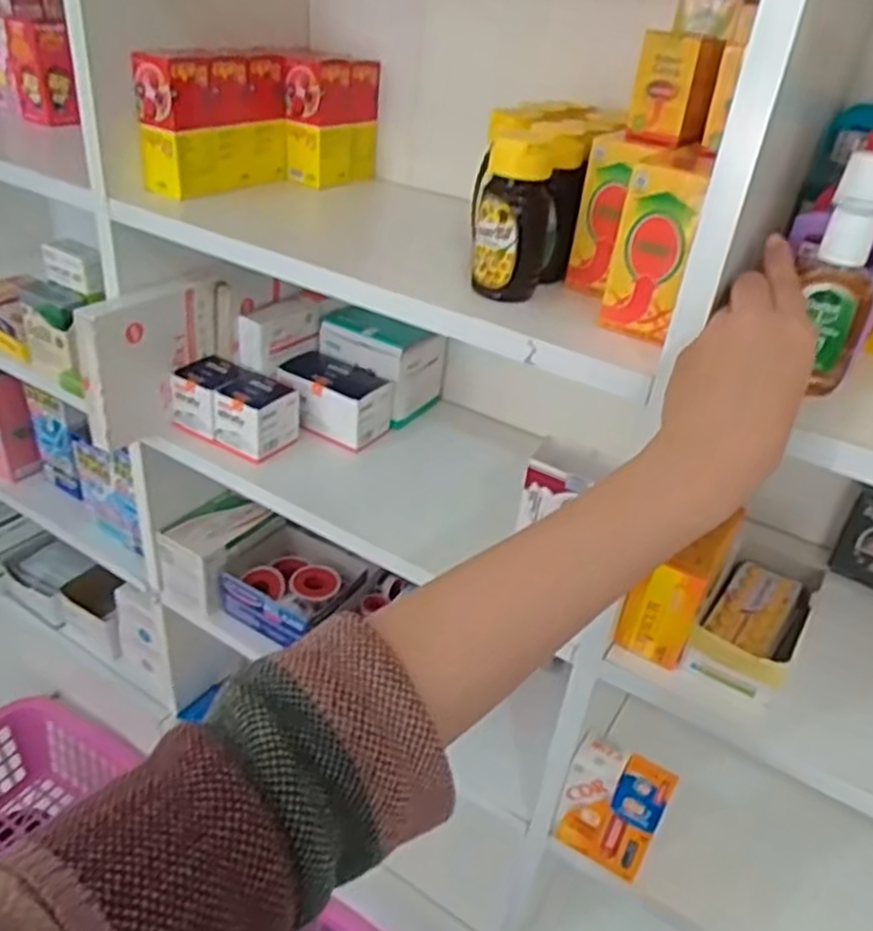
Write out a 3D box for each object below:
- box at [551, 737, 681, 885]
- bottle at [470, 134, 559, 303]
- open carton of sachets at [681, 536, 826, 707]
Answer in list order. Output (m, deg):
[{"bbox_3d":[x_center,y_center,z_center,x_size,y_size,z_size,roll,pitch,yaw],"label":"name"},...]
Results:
[{"bbox_3d":[0.143,0.279,0.622,0.076,0.099,0.039,22,35,23],"label":"box"},{"bbox_3d":[0.053,-0.161,0.499,0.048,0.097,0.043,9,32,4],"label":"bottle"},{"bbox_3d":[0.240,0.104,0.567,0.065,0.044,0.145,24,36,26],"label":"open carton of sachets"}]

